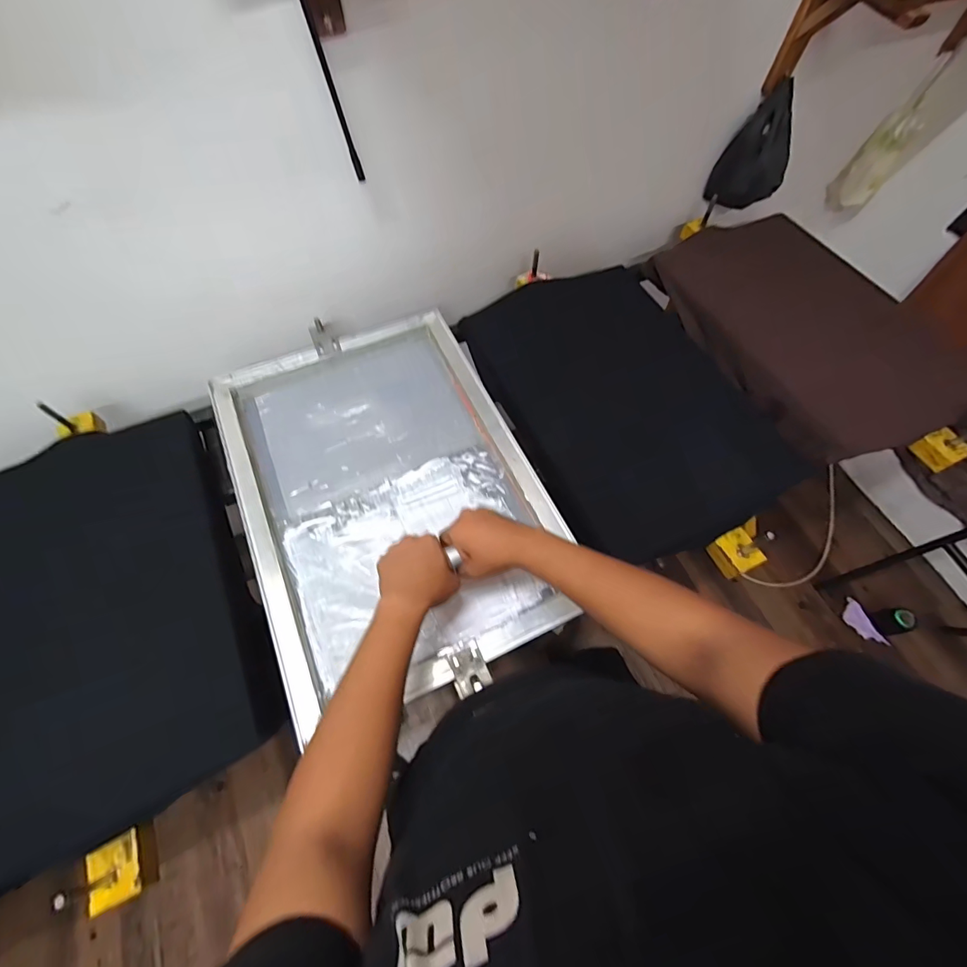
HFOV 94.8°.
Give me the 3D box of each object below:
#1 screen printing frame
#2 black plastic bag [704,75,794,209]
[{"bbox_3d":[-0.162,-0.003,0.756,0.457,0.037,0.647,-23,67,-10],"label":"screen printing frame"},{"bbox_3d":[0.617,-0.740,1.010,0.064,0.220,0.142,-29,68,-12],"label":"black plastic bag"}]

